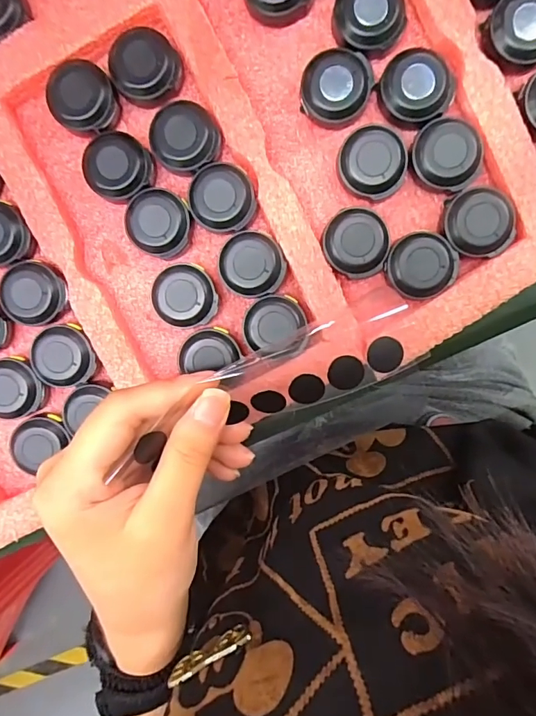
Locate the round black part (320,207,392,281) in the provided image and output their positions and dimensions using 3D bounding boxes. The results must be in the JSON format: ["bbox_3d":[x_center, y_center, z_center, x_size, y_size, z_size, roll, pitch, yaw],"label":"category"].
[{"bbox_3d":[0.039,-0.051,0.206,0.028,0.013,0.030,0,96,1],"label":"round black part"}]

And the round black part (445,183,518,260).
[{"bbox_3d":[0.092,-0.059,0.200,0.027,0.009,0.028,0,96,1],"label":"round black part"}]

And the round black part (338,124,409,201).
[{"bbox_3d":[0.046,-0.085,0.203,0.030,0.013,0.027,33,96,-3],"label":"round black part"}]

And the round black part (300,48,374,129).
[{"bbox_3d":[0.030,-0.115,0.200,0.030,0.014,0.028,0,96,1],"label":"round black part"}]

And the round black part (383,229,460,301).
[{"bbox_3d":[0.067,-0.041,0.206,0.030,0.013,0.028,0,96,1],"label":"round black part"}]

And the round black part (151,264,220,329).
[{"bbox_3d":[-0.038,-0.029,0.213,0.027,0.012,0.028,0,96,1],"label":"round black part"}]

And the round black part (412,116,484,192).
[{"bbox_3d":[0.077,-0.087,0.200,0.030,0.014,0.026,34,96,-3],"label":"round black part"}]

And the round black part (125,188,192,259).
[{"bbox_3d":[-0.049,-0.060,0.207,0.030,0.008,0.027,36,95,-3],"label":"round black part"}]

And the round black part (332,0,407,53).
[{"bbox_3d":[0.043,-0.144,0.196,0.030,0.012,0.028,0,96,1],"label":"round black part"}]

